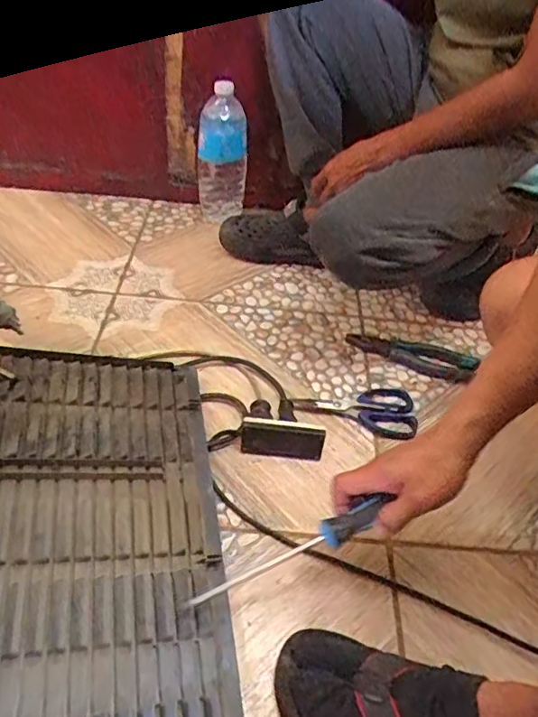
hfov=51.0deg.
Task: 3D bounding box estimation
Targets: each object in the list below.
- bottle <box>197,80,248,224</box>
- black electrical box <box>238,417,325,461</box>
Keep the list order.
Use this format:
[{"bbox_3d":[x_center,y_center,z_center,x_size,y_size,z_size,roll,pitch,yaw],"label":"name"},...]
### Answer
[{"bbox_3d":[-0.086,-0.372,1.040,0.090,0.231,0.095,2,42,-5],"label":"bottle"},{"bbox_3d":[0.016,0.099,0.689,0.099,0.038,0.028,9,42,3],"label":"black electrical box"}]

